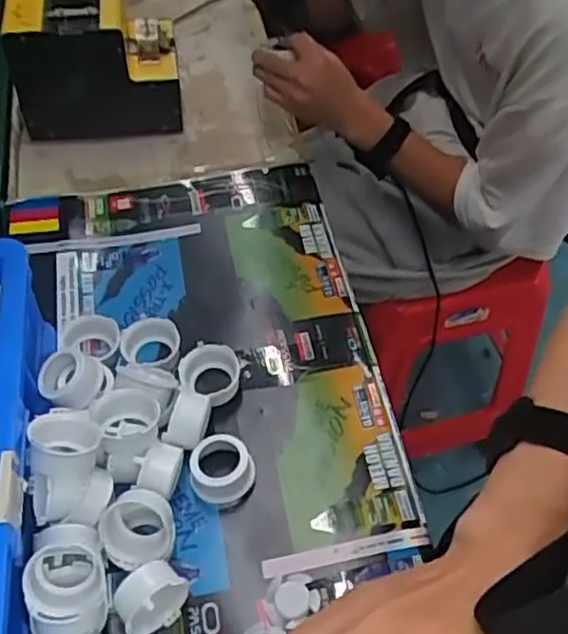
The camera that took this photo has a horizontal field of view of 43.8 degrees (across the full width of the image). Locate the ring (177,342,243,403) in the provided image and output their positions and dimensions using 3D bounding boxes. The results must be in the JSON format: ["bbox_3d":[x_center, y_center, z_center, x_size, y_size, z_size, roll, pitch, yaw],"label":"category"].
[{"bbox_3d":[-0.066,0.053,0.642,0.055,0.027,0.055,-1,54,2],"label":"ring"}]

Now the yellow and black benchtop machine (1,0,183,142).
[{"bbox_3d":[-0.219,-0.299,0.823,0.182,0.161,0.122,-8,54,-3],"label":"yellow and black benchtop machine"}]

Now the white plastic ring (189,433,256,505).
[{"bbox_3d":[-0.051,0.128,0.587,0.051,0.033,0.052,-1,54,2],"label":"white plastic ring"}]

